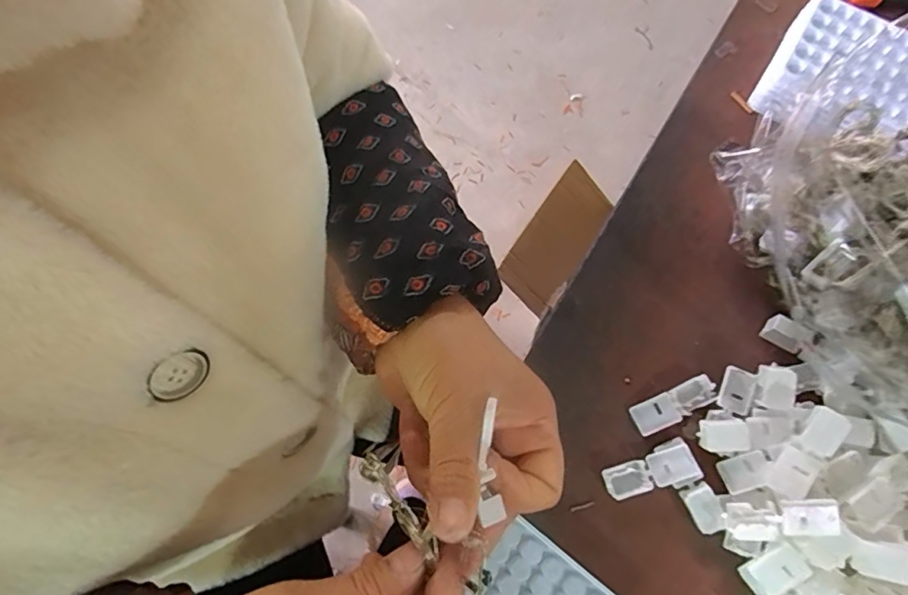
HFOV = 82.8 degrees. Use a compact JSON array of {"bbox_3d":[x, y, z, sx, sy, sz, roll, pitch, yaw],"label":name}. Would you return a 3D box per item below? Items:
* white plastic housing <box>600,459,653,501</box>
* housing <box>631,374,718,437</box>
[{"bbox_3d":[0.109,0.115,0.323,0.027,0.004,0.020,-16,73,-5],"label":"white plastic housing"},{"bbox_3d":[0.144,0.070,0.335,0.055,0.007,0.020,-22,74,-7],"label":"housing"}]

